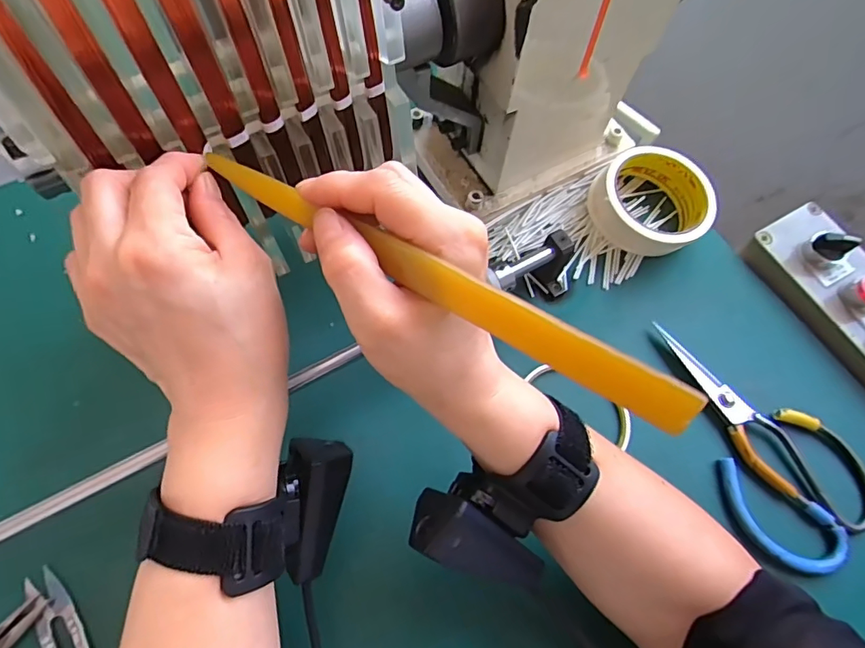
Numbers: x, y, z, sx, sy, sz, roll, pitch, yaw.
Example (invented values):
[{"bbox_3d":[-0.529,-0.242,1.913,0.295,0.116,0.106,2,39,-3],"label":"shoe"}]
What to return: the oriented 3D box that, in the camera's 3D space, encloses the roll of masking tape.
[{"bbox_3d":[0.186,-0.104,0.411,0.095,0.044,0.095,1,67,-2],"label":"roll of masking tape"}]

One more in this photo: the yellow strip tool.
[{"bbox_3d":[-0.002,-0.019,0.182,0.195,0.016,0.010,30,69,24],"label":"yellow strip tool"}]

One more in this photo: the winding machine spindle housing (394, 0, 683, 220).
[{"bbox_3d":[0.089,-0.202,0.357,0.240,0.204,0.103,-34,73,-15],"label":"winding machine spindle housing"}]

